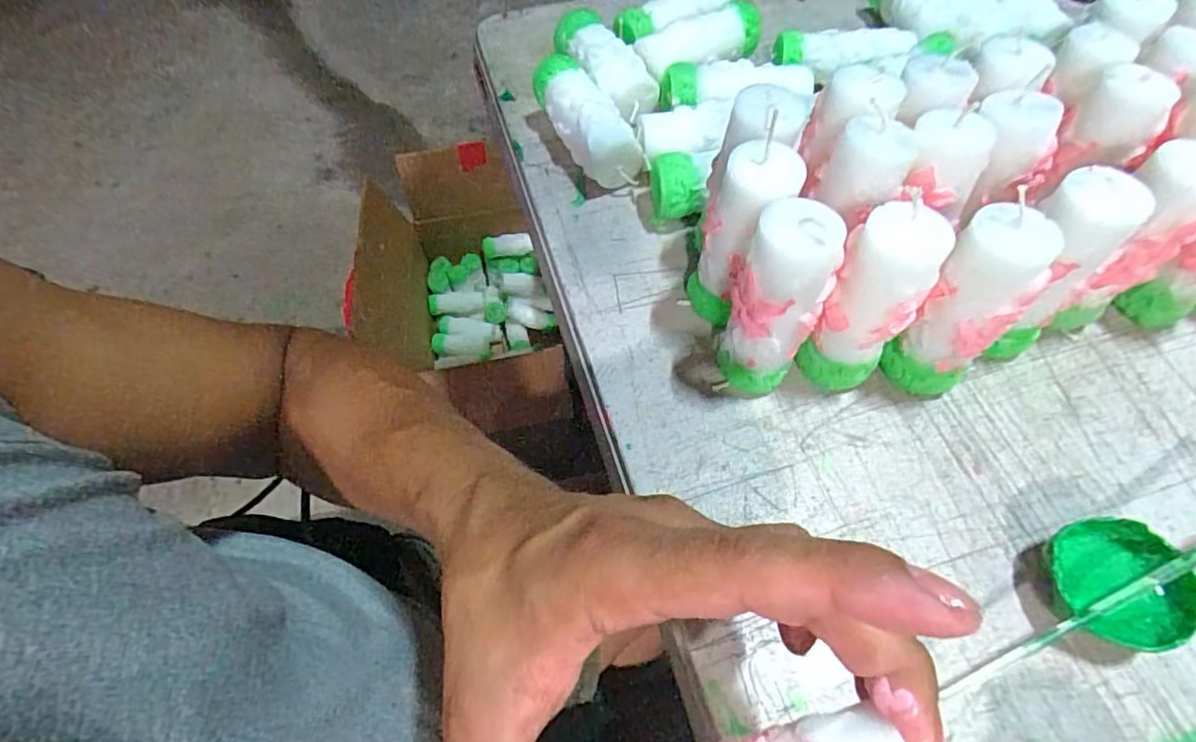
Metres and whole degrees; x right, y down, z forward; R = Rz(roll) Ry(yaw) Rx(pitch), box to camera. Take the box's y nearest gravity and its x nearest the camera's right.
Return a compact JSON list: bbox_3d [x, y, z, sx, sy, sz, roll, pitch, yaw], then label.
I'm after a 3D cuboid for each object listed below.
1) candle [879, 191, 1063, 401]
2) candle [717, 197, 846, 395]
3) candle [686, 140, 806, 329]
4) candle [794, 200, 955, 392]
[{"bbox_3d":[0.180,-0.029,0.296,0.039,0.107,0.034,33,64,18],"label":"candle"},{"bbox_3d":[0.085,-0.032,0.297,0.045,0.109,0.038,17,60,10],"label":"candle"},{"bbox_3d":[0.076,-0.065,0.317,0.039,0.110,0.033,-12,60,-7],"label":"candle"},{"bbox_3d":[0.132,-0.030,0.296,0.040,0.109,0.035,21,61,12],"label":"candle"}]

